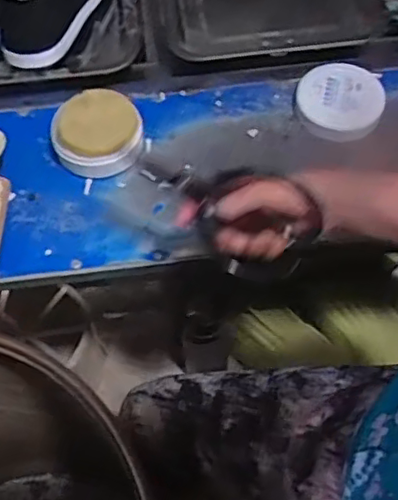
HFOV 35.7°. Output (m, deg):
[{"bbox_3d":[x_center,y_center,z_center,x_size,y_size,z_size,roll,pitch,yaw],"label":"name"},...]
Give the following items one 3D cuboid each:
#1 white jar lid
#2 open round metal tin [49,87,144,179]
[{"bbox_3d":[0.168,-0.180,0.739,0.101,0.017,0.098,0,75,0],"label":"white jar lid"},{"bbox_3d":[-0.118,-0.136,0.716,0.104,0.059,0.093,-6,57,-1],"label":"open round metal tin"}]

